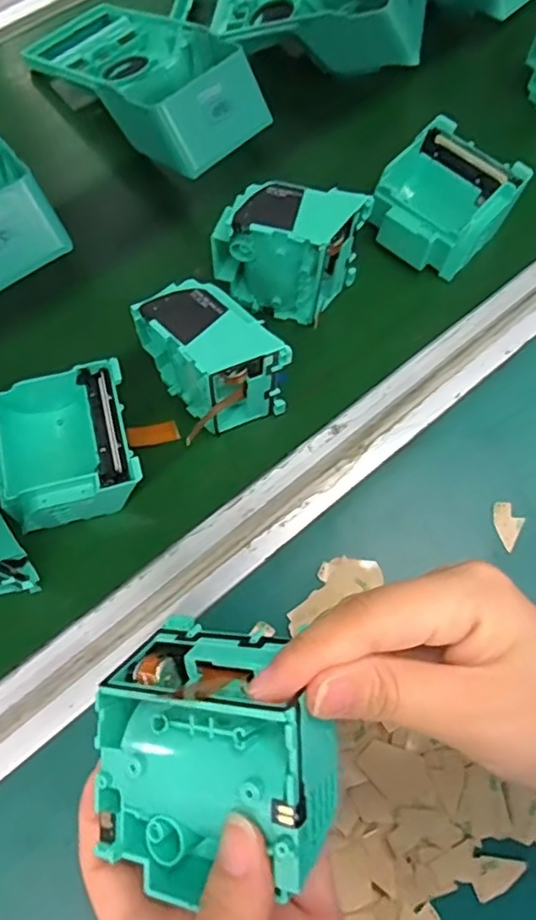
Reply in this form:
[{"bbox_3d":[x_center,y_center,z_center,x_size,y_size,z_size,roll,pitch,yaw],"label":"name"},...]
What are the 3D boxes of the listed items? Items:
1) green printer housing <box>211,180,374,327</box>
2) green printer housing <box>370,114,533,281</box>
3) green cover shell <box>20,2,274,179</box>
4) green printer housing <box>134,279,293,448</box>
[{"bbox_3d":[0.011,-0.117,0.355,0.079,0.085,0.037,13,70,3],"label":"green printer housing"},{"bbox_3d":[0.112,-0.166,0.390,0.074,0.036,0.080,39,74,12],"label":"green printer housing"},{"bbox_3d":[-0.091,-0.268,0.418,0.096,0.059,0.196,-40,76,-14],"label":"green cover shell"},{"bbox_3d":[-0.032,-0.050,0.331,0.047,0.088,0.077,-43,76,-15],"label":"green printer housing"}]

